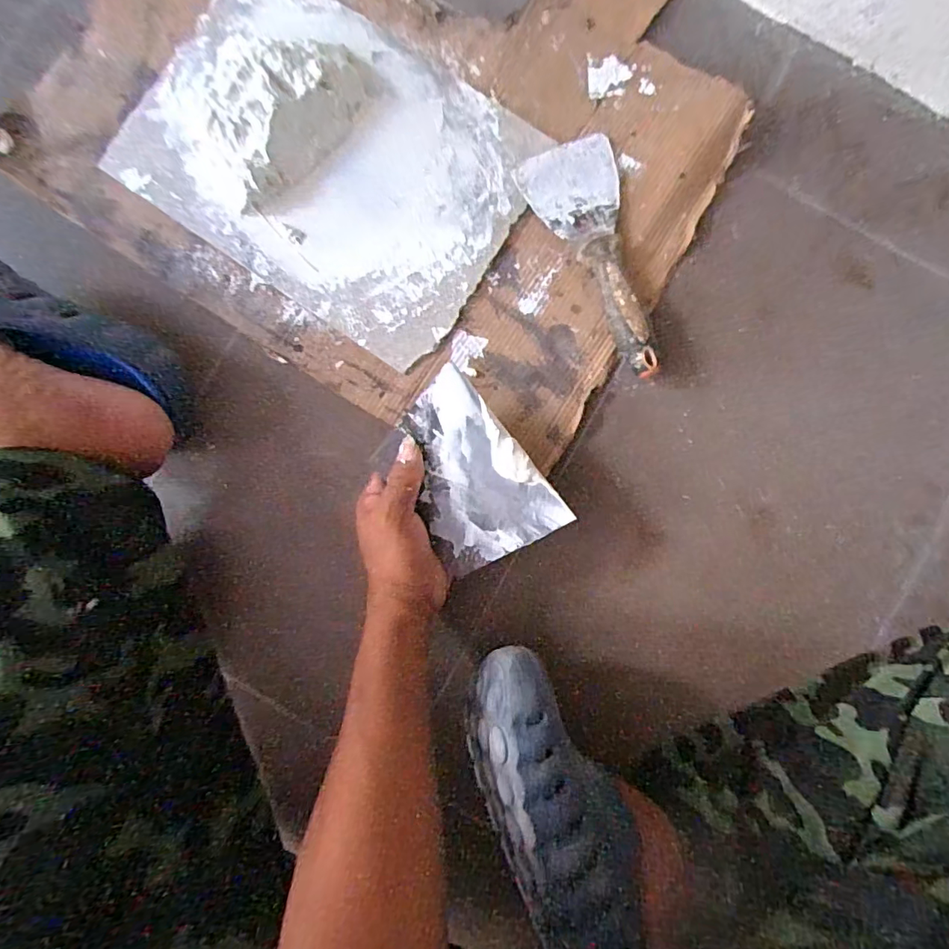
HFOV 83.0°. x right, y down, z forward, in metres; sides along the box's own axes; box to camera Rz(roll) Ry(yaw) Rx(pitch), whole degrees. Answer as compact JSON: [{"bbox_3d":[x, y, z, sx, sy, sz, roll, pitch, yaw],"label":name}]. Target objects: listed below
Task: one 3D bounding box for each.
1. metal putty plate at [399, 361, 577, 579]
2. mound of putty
[{"bbox_3d":[-0.005,-0.004,0.405,0.094,0.008,0.142,-31,85,7],"label":"metal putty plate"},{"bbox_3d":[-0.185,-0.309,0.435,0.160,0.041,0.164,34,87,2],"label":"mound of putty"}]

